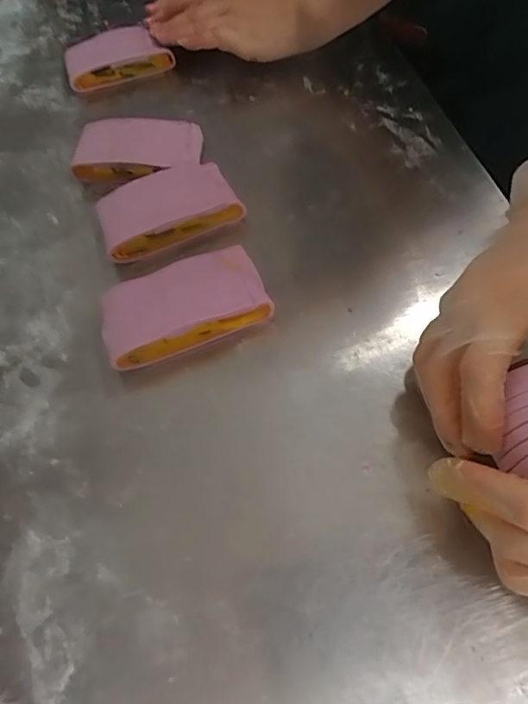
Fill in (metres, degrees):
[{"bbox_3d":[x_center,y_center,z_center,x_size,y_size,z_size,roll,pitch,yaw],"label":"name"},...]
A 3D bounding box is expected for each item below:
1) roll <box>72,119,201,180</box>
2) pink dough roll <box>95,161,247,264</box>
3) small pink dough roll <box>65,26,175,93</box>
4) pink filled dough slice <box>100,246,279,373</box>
[{"bbox_3d":[-0.106,-0.171,0.421,0.103,0.030,0.053,-2,58,1],"label":"roll"},{"bbox_3d":[-0.076,-0.112,0.384,0.105,0.027,0.061,-24,60,-12],"label":"pink dough roll"},{"bbox_3d":[-0.153,-0.304,0.503,0.101,0.031,0.058,-24,60,-12],"label":"small pink dough roll"},{"bbox_3d":[-0.054,-0.030,0.330,0.108,0.029,0.057,-23,60,-12],"label":"pink filled dough slice"}]

